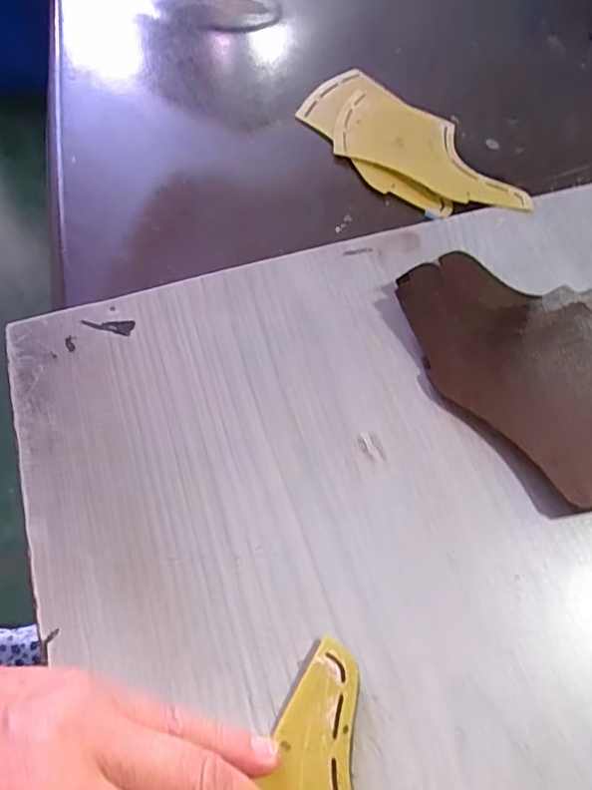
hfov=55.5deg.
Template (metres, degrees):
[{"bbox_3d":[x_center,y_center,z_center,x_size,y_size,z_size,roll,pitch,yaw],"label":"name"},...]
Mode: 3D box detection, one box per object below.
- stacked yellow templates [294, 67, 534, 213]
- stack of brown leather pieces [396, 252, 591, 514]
[{"bbox_3d":[0.072,-0.162,0.367,0.076,0.004,0.164,-40,70,-23],"label":"stacked yellow templates"},{"bbox_3d":[0.126,-0.021,0.282,0.109,0.017,0.147,-40,70,-23],"label":"stack of brown leather pieces"}]

